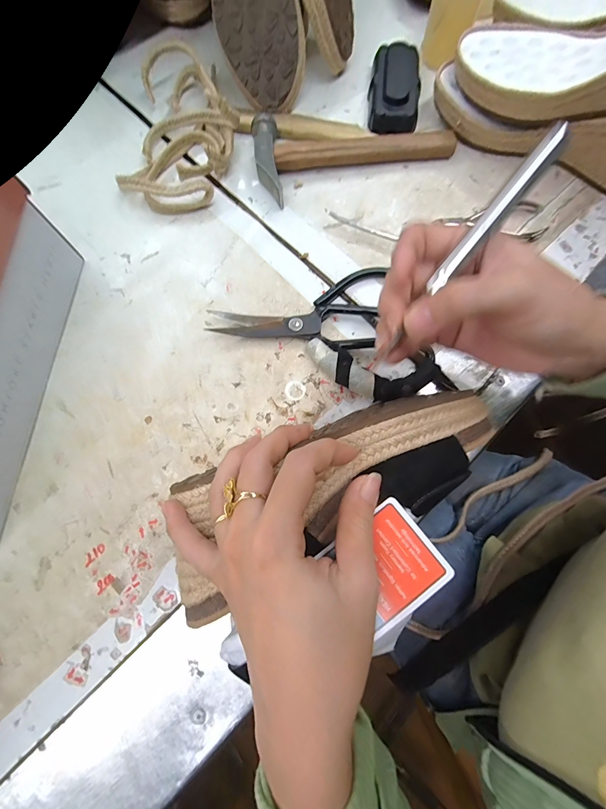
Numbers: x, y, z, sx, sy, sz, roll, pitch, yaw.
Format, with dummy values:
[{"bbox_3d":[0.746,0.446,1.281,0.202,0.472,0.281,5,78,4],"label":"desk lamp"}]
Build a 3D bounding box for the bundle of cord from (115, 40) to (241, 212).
[{"bbox_3d":[-0.123,-0.290,0.341,0.102,0.034,0.196,1,75,1],"label":"bundle of cord"}]

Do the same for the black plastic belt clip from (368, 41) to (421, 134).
[{"bbox_3d":[0.097,-0.335,0.352,0.051,0.022,0.105,8,75,3],"label":"black plastic belt clip"}]

